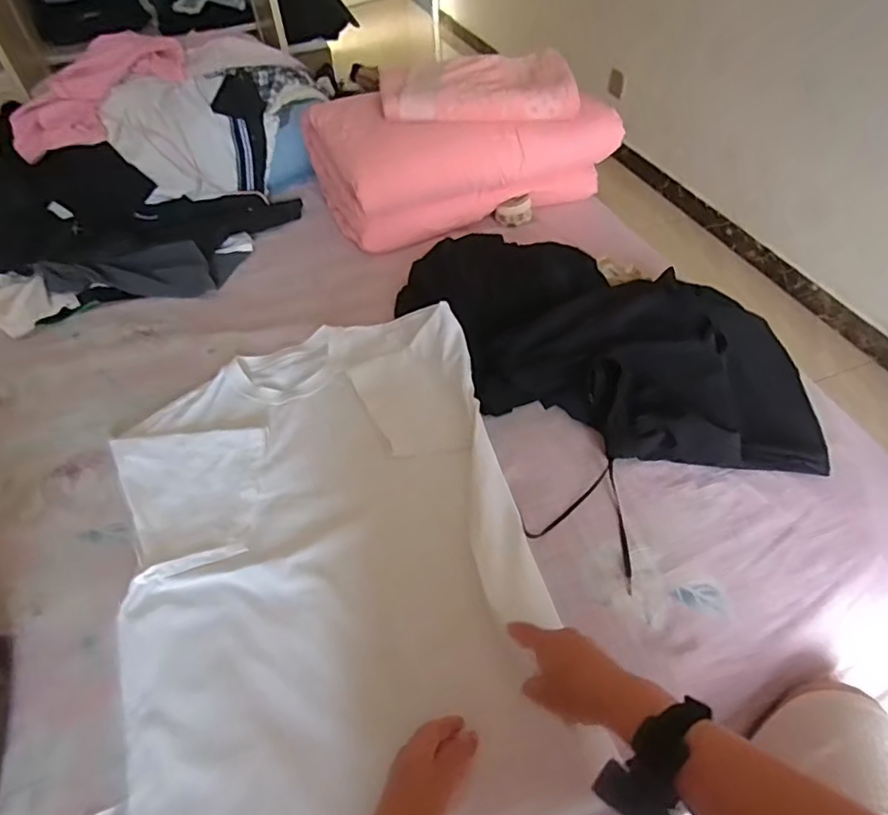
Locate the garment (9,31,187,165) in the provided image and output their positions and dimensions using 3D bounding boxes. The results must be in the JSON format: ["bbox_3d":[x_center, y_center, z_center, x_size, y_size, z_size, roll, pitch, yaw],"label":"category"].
[{"bbox_3d":[-0.724,-0.675,1.219,0.183,0.085,0.423,15,52,17],"label":"garment"}]

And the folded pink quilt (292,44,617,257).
[{"bbox_3d":[0.039,-0.555,1.197,0.577,0.229,0.312,-20,53,-11],"label":"folded pink quilt"}]

